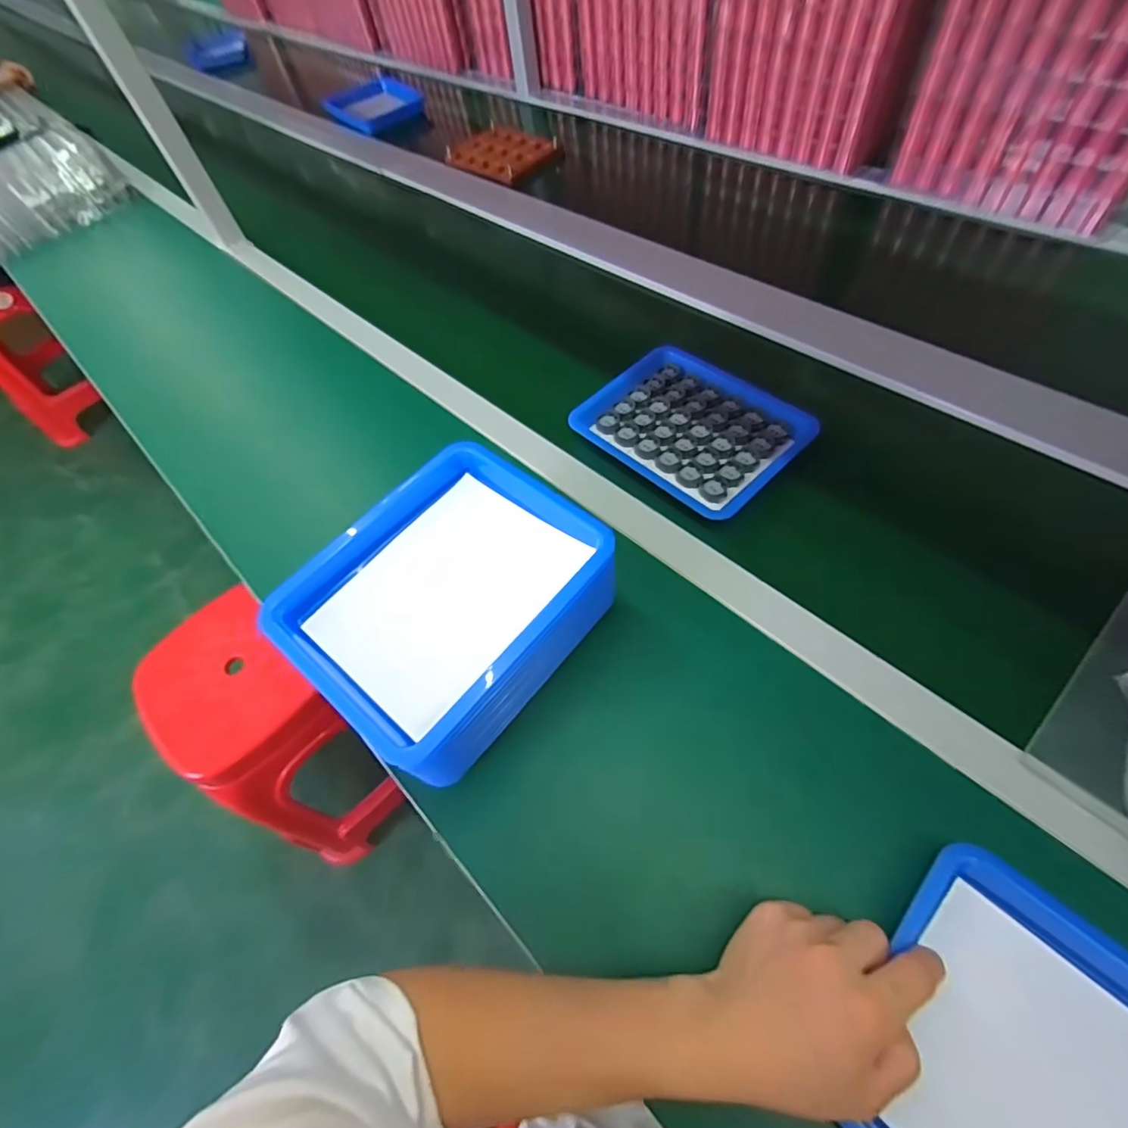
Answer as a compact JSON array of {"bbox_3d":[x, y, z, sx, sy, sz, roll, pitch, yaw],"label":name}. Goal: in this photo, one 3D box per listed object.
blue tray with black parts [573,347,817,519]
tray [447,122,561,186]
[{"bbox_3d":[0.139,-0.155,0.583,0.174,0.023,0.223,-41,62,-20],"label":"blue tray with black parts"},{"bbox_3d":[-0.115,-0.783,1.013,0.174,0.028,0.151,36,66,25],"label":"tray"}]

